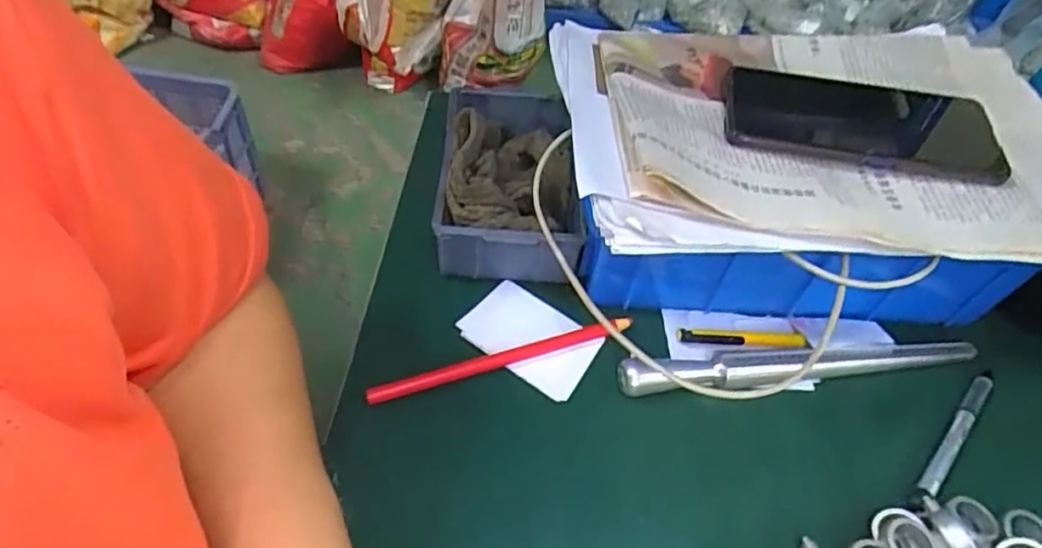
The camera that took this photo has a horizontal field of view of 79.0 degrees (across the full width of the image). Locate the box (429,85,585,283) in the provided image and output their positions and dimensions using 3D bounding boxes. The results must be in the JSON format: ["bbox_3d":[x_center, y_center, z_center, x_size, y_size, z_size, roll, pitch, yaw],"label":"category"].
[{"bbox_3d":[-0.007,-0.068,0.441,0.092,0.070,0.150,3,51,-3],"label":"box"}]

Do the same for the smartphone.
[{"bbox_3d":[0.205,-0.095,0.388,0.158,0.009,0.077,9,51,2],"label":"smartphone"}]

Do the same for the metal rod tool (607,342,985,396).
[{"bbox_3d":[0.175,0.055,0.392,0.235,0.022,0.019,-4,52,-10],"label":"metal rod tool"}]

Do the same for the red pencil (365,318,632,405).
[{"bbox_3d":[-0.011,0.051,0.387,0.165,0.010,0.011,-13,54,-16],"label":"red pencil"}]

